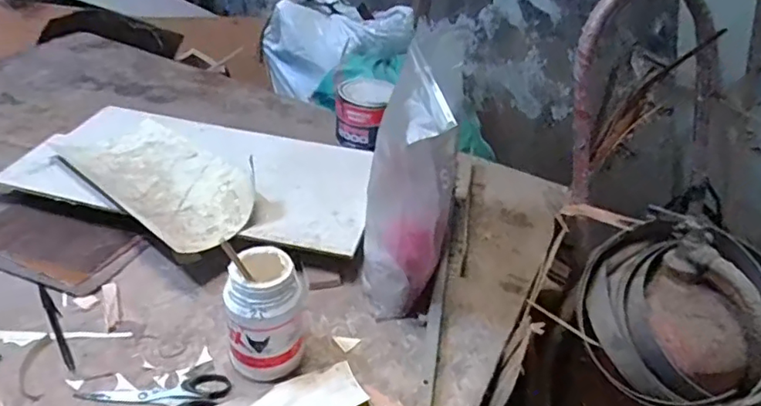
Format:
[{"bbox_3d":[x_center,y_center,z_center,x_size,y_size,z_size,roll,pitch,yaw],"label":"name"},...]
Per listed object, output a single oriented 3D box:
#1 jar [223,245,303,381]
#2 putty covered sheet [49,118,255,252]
[{"bbox_3d":[-0.124,0.114,0.600,0.075,0.149,0.074,4,36,-3],"label":"jar"},{"bbox_3d":[-0.311,-0.042,0.815,0.321,0.038,0.169,26,41,29],"label":"putty covered sheet"}]

